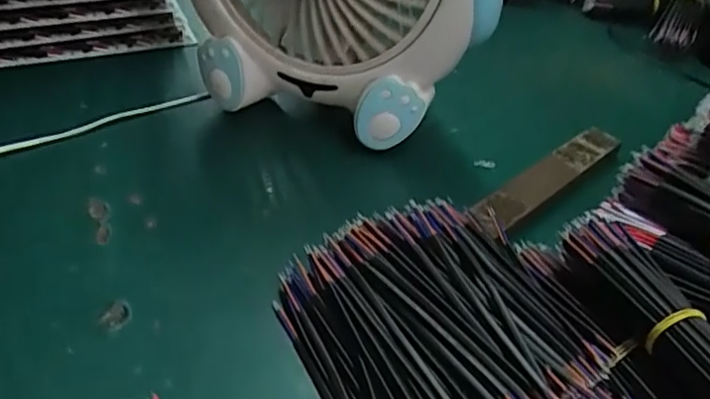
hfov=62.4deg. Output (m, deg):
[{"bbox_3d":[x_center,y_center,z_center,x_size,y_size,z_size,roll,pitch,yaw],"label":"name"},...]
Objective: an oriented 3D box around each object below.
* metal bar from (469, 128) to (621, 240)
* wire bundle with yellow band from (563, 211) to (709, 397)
[{"bbox_3d":[0.145,-0.017,0.442,0.170,0.011,0.028,-30,50,-34],"label":"metal bar"},{"bbox_3d":[0.155,0.065,0.284,0.031,0.034,0.147,-12,42,-19],"label":"wire bundle with yellow band"}]

